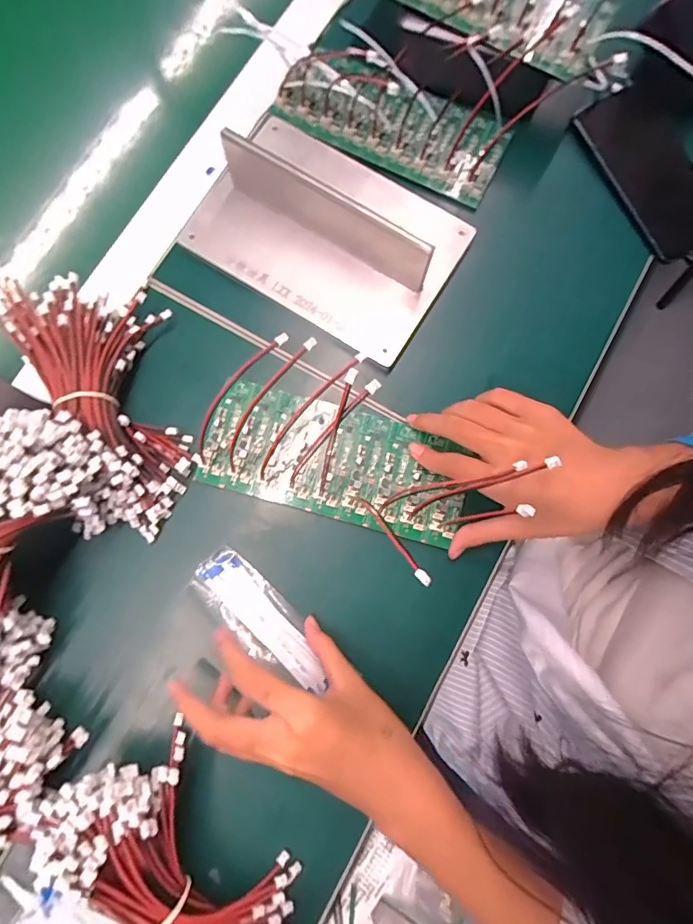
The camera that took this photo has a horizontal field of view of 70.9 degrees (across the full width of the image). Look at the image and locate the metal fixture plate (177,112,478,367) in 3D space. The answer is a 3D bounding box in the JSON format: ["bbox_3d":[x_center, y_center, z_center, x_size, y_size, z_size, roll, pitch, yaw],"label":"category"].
[{"bbox_3d":[-0.016,-0.192,0.375,0.195,0.062,0.141,31,81,5],"label":"metal fixture plate"}]

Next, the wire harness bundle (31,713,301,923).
[{"bbox_3d":[-0.102,0.251,0.285,0.104,0.040,0.165,-32,81,-6],"label":"wire harness bundle"}]

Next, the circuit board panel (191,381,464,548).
[{"bbox_3d":[-0.009,0.000,0.365,0.194,0.006,0.087,20,78,2],"label":"circuit board panel"}]

